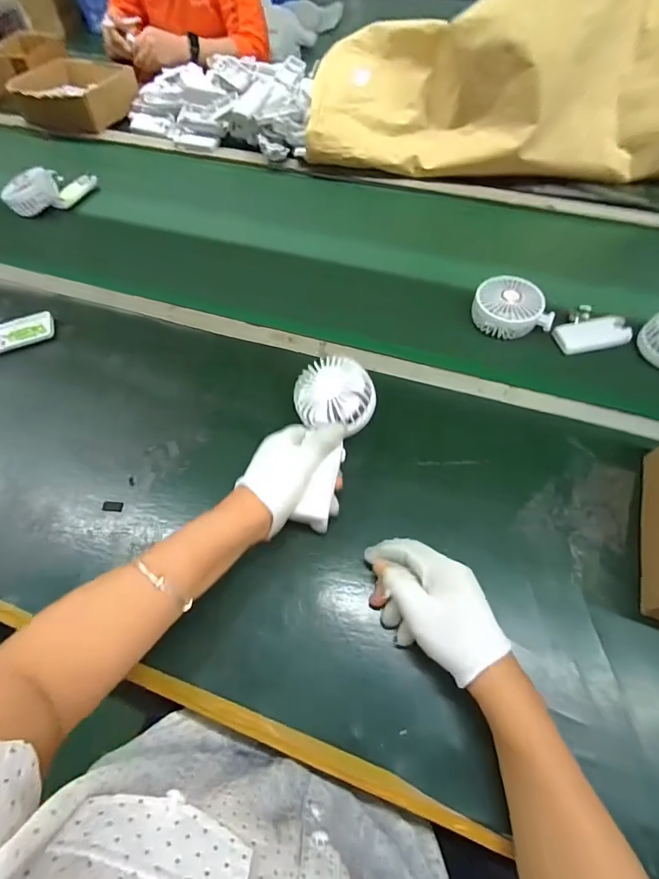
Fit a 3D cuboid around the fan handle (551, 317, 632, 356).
[{"bbox_3d":[0.348,-0.140,0.556,0.089,0.016,0.047,-11,59,-5],"label":"fan handle"}]

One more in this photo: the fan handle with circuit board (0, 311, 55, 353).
[{"bbox_3d":[-0.435,-0.149,0.590,0.093,0.015,0.042,-23,60,-12],"label":"fan handle with circuit board"}]

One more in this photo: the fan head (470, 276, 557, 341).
[{"bbox_3d":[0.245,-0.177,0.563,0.099,0.043,0.072,-6,61,4],"label":"fan head"}]

